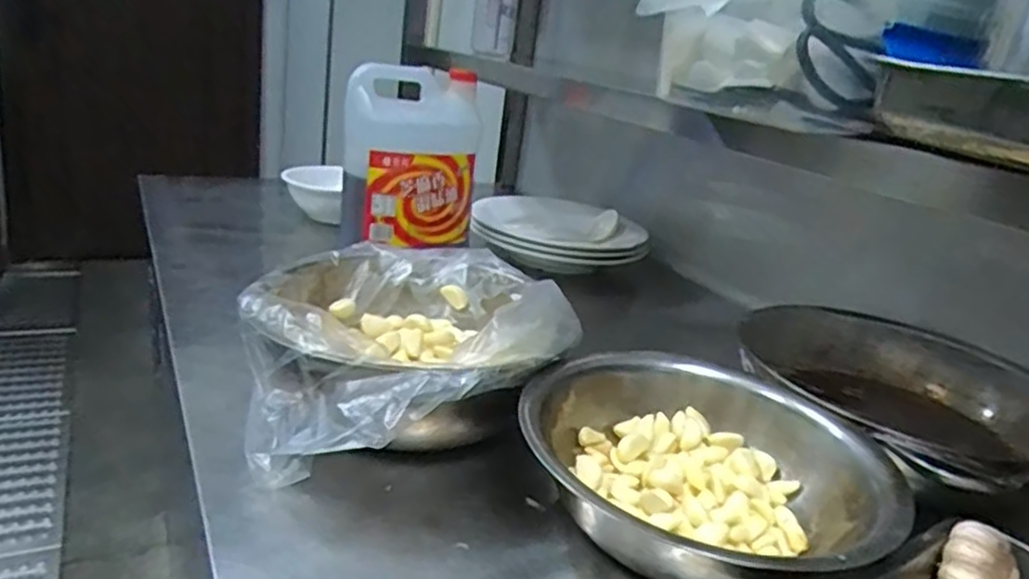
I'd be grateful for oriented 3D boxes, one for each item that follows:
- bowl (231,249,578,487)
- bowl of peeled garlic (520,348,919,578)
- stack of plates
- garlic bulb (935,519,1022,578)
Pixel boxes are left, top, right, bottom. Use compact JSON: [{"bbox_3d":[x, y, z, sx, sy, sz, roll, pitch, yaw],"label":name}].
[{"bbox_3d":[-0.100,0.052,0.651,0.279,0.116,0.290,8,20,-3],"label":"bowl"},{"bbox_3d":[0.141,0.135,0.545,0.270,0.078,0.223,21,23,32],"label":"bowl of peeled garlic"},{"bbox_3d":[0.058,-0.110,1.234,0.279,0.064,0.277,5,20,-9],"label":"stack of plates"},{"bbox_3d":[0.313,0.188,0.482,0.046,0.040,0.055,23,24,36],"label":"garlic bulb"}]

